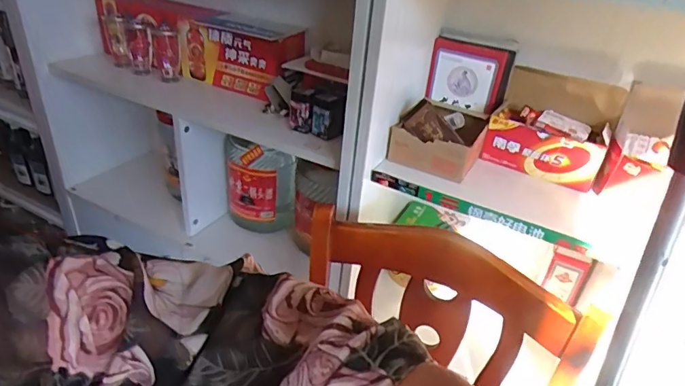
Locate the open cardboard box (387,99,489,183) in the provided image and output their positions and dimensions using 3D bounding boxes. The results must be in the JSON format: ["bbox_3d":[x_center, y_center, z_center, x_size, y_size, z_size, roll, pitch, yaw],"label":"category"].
[{"bbox_3d":[0.173,-0.105,0.818,0.151,0.105,0.119,16,33,16],"label":"open cardboard box"}]

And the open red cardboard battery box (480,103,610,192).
[{"bbox_3d":[0.357,-0.085,0.818,0.191,0.100,0.085,21,34,23],"label":"open red cardboard battery box"}]

